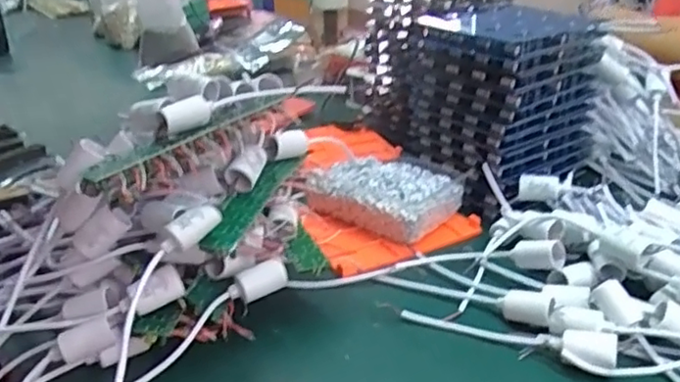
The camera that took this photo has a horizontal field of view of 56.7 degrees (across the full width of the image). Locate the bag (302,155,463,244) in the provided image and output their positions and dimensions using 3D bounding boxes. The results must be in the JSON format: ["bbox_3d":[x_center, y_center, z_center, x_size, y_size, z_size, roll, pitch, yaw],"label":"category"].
[{"bbox_3d":[0.061,0.004,0.806,0.177,0.054,0.145,13,28,28],"label":"bag"}]

